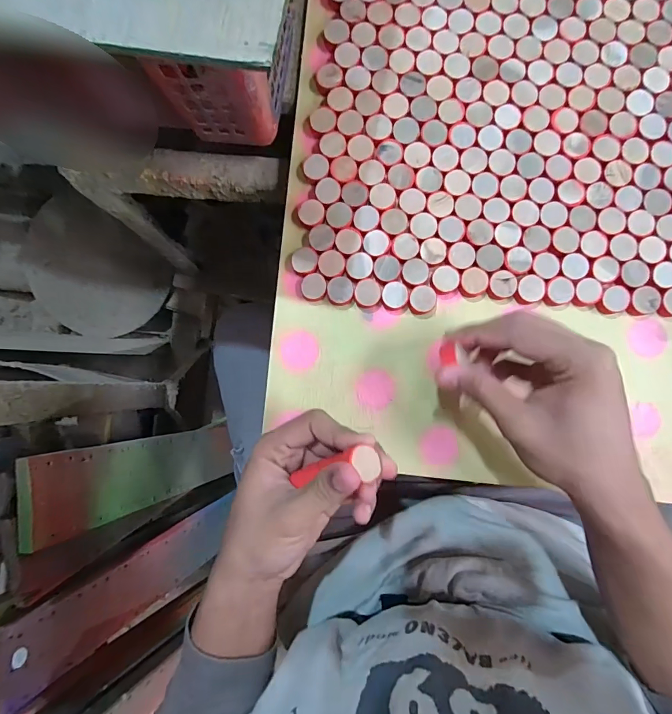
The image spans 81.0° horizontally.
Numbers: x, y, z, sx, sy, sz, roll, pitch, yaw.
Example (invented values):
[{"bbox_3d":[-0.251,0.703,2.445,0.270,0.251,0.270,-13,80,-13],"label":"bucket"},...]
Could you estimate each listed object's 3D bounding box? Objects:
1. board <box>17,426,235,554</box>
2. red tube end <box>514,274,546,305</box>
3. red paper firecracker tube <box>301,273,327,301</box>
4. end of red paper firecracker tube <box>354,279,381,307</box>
[{"bbox_3d":[-0.252,0.160,0.559,0.013,0.375,0.091,-7,83,15],"label":"board"},{"bbox_3d":[0.157,-0.055,0.319,0.021,0.009,0.023,0,88,2],"label":"red tube end"},{"bbox_3d":[-0.018,-0.058,0.326,0.020,0.007,0.021,5,88,2],"label":"red paper firecracker tube"},{"bbox_3d":[0.026,-0.052,0.325,0.021,0.010,0.022,-5,88,2],"label":"end of red paper firecracker tube"}]

